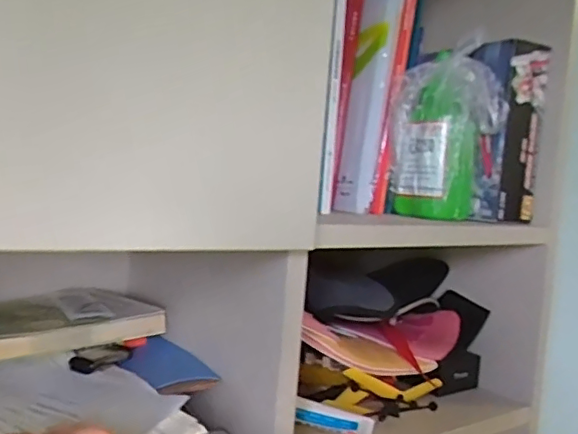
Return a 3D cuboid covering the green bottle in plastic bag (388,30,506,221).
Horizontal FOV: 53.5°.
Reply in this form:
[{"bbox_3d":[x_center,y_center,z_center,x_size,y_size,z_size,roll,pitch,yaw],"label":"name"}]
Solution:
[{"bbox_3d":[0.160,-0.089,0.596,0.107,0.173,0.050,5,3,4],"label":"green bottle in plastic bag"}]

